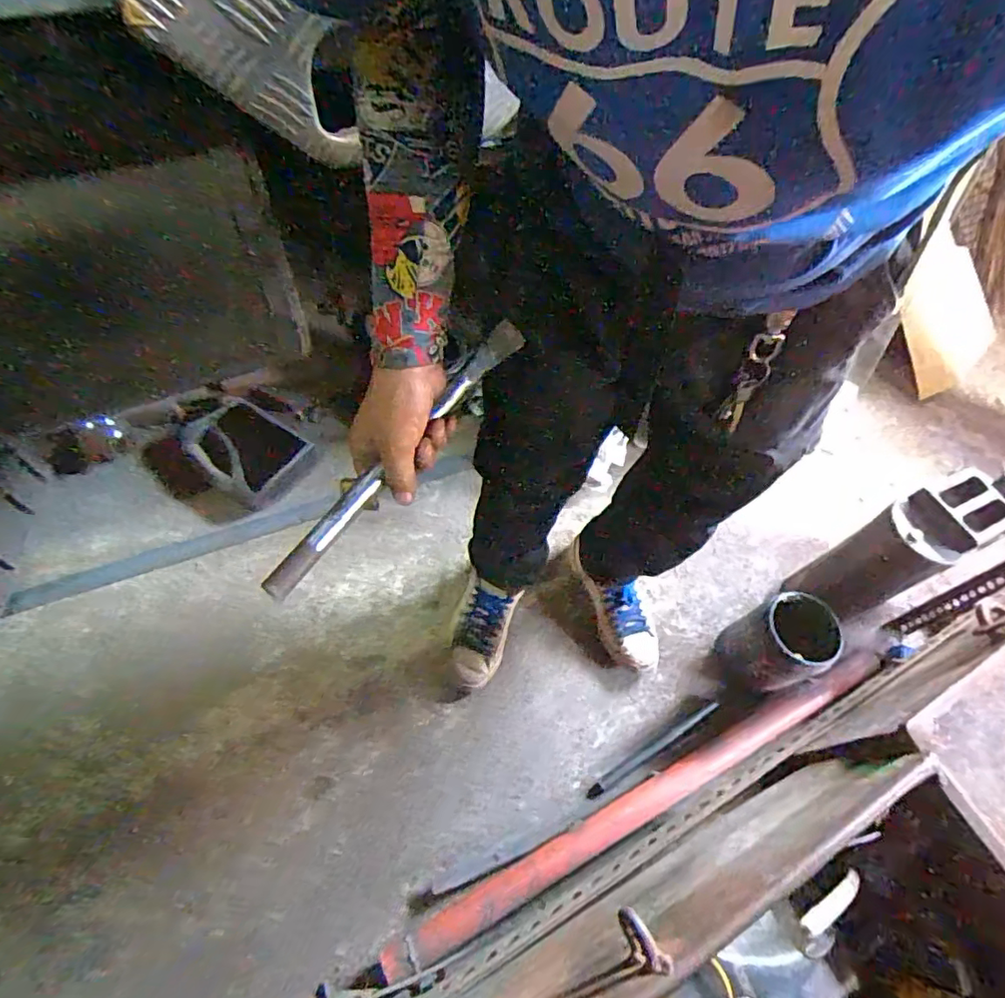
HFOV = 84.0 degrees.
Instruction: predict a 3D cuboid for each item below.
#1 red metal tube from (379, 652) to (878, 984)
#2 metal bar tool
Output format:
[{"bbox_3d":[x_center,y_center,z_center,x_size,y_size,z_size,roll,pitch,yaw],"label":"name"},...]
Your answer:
[{"bbox_3d":[0.238,0.500,0.930,0.923,0.061,0.074,-22,62,-17],"label":"red metal tube"},{"bbox_3d":[-0.082,-0.045,0.478,0.021,0.017,0.319,32,68,16],"label":"metal bar tool"}]

